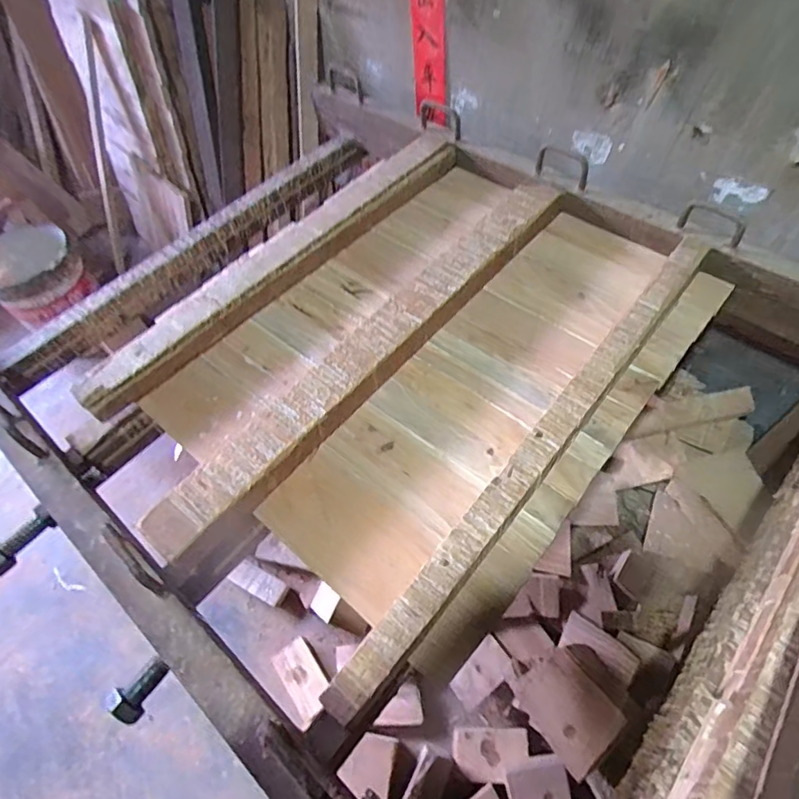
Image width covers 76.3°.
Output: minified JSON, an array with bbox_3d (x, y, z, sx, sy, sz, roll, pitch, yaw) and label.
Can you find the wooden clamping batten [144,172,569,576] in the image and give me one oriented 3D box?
[{"bbox_3d":[-0.020,-0.116,0.911,0.115,0.062,0.997,35,66,23],"label":"wooden clamping batten"}]

